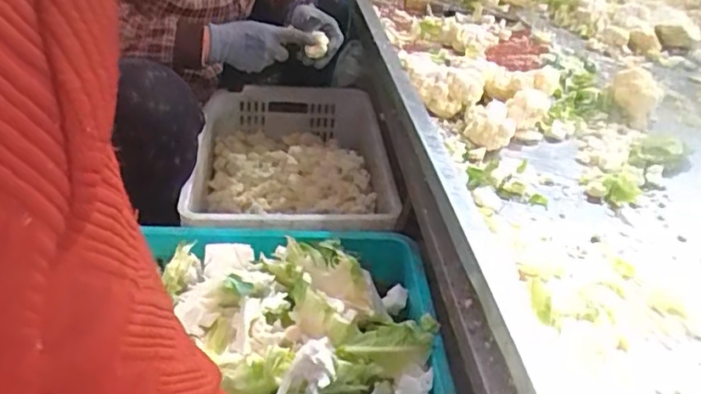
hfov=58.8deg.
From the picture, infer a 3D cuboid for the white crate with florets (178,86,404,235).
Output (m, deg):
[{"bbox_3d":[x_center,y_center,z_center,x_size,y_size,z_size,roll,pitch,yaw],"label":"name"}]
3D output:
[{"bbox_3d":[-0.111,-0.053,1.196,0.355,0.135,0.546,0,33,-9],"label":"white crate with florets"}]

